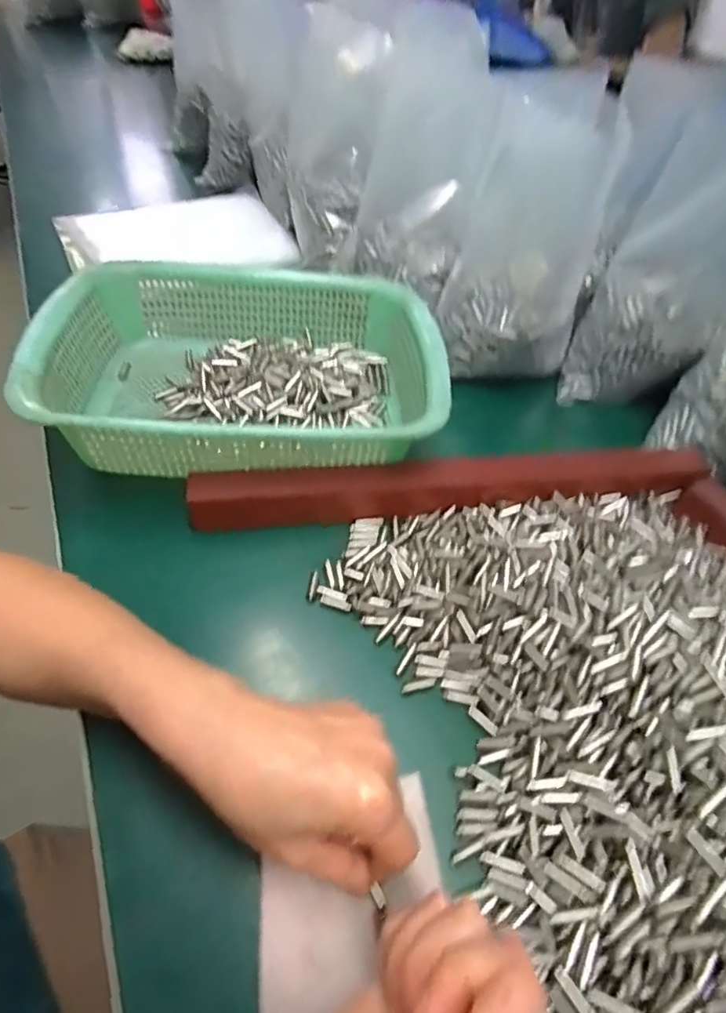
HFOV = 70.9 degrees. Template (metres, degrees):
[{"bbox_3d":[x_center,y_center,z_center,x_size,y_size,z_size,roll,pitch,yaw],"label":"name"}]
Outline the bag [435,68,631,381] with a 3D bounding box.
[{"bbox_3d":[0.143,-0.225,0.448,0.124,0.200,0.112,16,53,8],"label":"bag"}]

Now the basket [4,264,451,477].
[{"bbox_3d":[-0.091,-0.116,0.419,0.301,0.076,0.227,-1,53,-5],"label":"basket"}]

